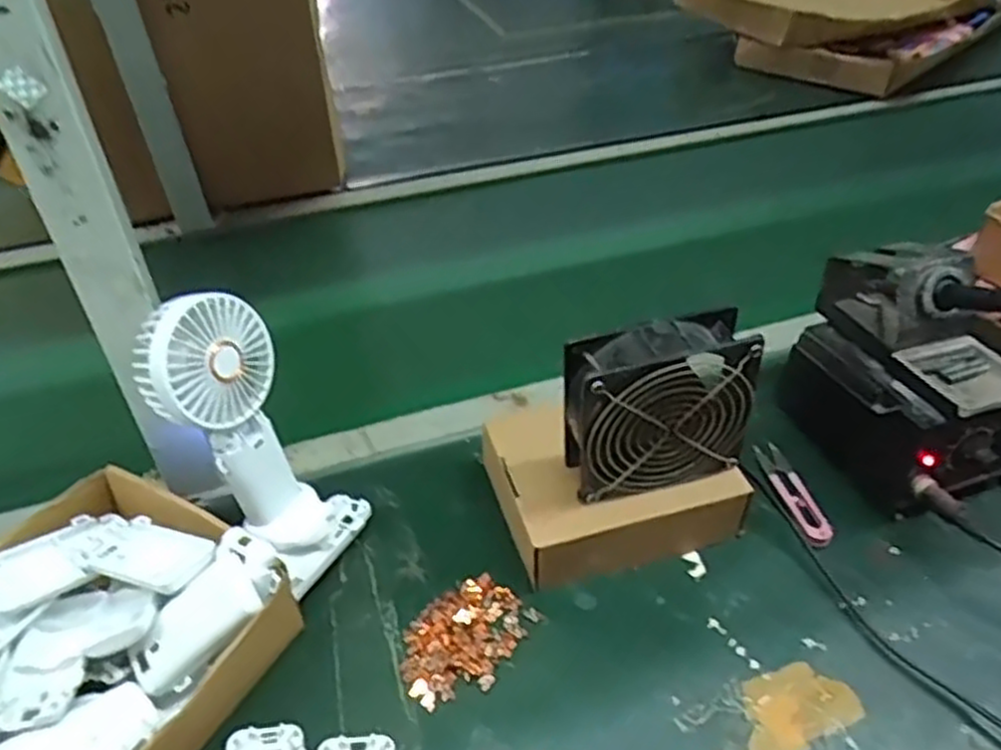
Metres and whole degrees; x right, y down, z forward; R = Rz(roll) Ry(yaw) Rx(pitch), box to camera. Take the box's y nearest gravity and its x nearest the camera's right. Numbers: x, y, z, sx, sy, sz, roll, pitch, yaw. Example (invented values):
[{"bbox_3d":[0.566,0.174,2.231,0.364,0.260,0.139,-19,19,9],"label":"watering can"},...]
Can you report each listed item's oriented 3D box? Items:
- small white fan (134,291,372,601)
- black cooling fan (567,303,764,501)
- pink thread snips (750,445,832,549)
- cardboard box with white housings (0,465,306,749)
[{"bbox_3d":[-0.165,0.045,0.524,0.116,0.186,0.093,20,45,23],"label":"small white fan"},{"bbox_3d":[0.105,0.023,0.508,0.123,0.116,0.049,-8,41,-7],"label":"black cooling fan"},{"bbox_3d":[0.229,0.090,0.592,0.026,0.009,0.105,-7,41,-7],"label":"pink thread snips"},{"bbox_3d":[-0.253,0.174,0.455,0.199,0.072,0.208,18,44,21],"label":"cardboard box with white housings"}]

